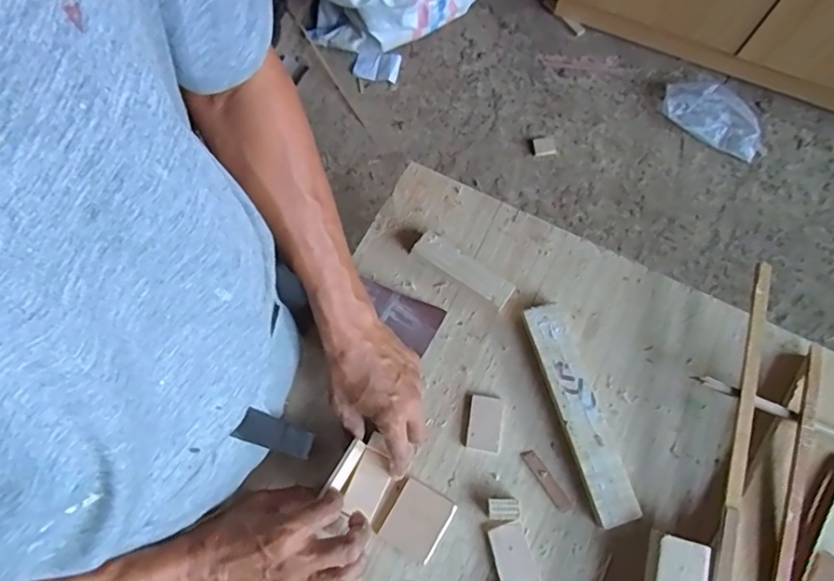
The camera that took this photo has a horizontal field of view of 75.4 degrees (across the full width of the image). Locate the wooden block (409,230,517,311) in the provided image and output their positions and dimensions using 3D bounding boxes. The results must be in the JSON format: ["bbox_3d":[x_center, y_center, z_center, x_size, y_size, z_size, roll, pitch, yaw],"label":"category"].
[{"bbox_3d":[0.050,-0.023,0.589,0.116,0.021,0.032,33,71,11],"label":"wooden block"}]

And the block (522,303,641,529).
[{"bbox_3d":[0.162,0.118,0.542,0.042,0.020,0.217,-14,70,-7],"label":"block"}]

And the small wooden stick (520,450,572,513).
[{"bbox_3d":[0.127,0.184,0.525,0.014,0.004,0.066,-32,73,-13],"label":"small wooden stick"}]

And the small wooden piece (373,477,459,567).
[{"bbox_3d":[-0.002,0.215,0.508,0.059,0.006,0.059,31,71,10],"label":"small wooden piece"}]

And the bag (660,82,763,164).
[{"bbox_3d":[0.894,-0.524,1.626,0.318,0.082,0.153,31,72,9],"label":"bag"}]

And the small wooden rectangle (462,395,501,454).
[{"bbox_3d":[0.066,0.133,0.540,0.034,0.005,0.054,9,68,2],"label":"small wooden rectangle"}]

